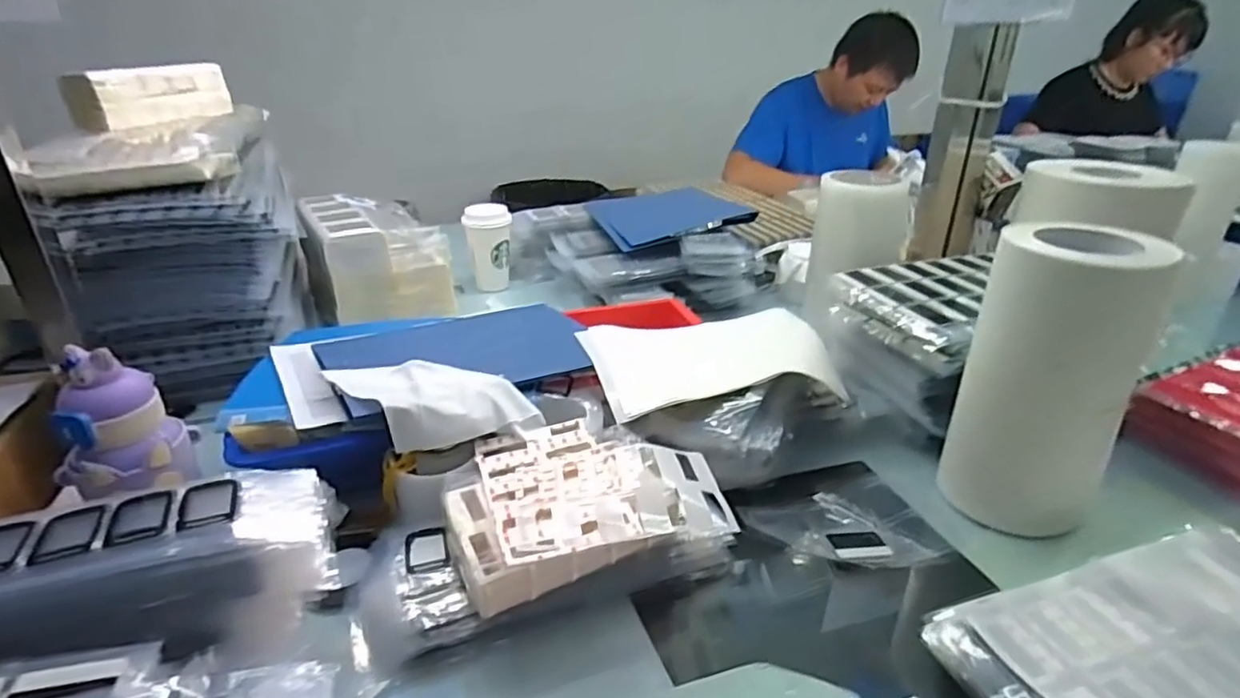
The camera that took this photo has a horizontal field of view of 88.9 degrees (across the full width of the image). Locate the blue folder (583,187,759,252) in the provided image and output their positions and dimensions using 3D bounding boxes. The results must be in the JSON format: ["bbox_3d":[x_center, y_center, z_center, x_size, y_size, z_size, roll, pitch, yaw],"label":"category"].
[{"bbox_3d":[0.075,-0.259,1.190,0.233,0.019,0.333,-16,27,-9],"label":"blue folder"}]

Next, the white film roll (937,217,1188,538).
[{"bbox_3d":[0.397,0.034,0.591,0.111,0.272,0.104,-2,27,-3],"label":"white film roll"}]

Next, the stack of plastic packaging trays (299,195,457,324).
[{"bbox_3d":[-0.406,-0.159,1.062,0.185,0.150,0.290,-15,30,-27],"label":"stack of plastic packaging trays"}]

